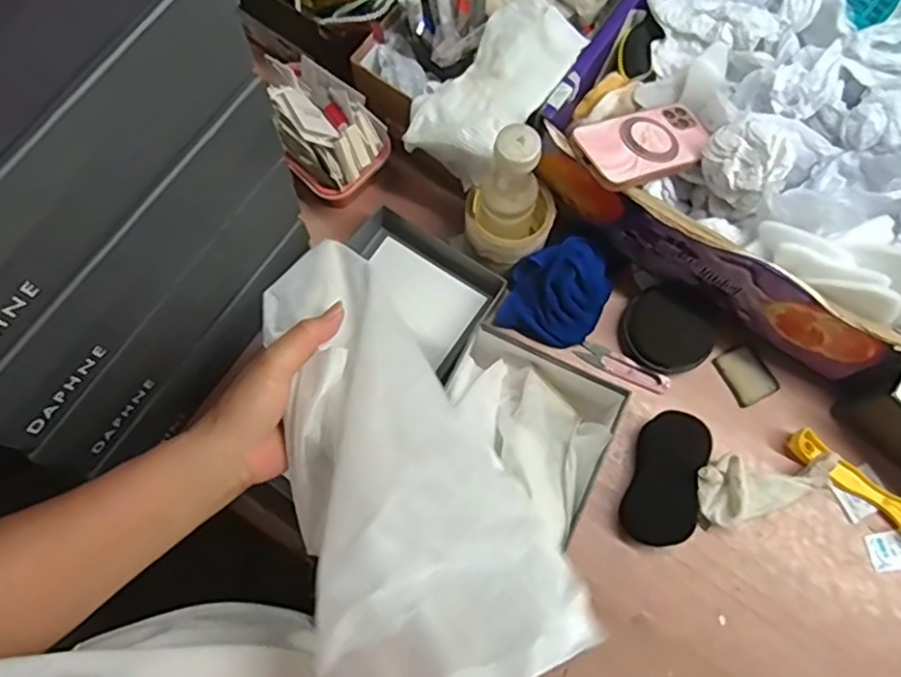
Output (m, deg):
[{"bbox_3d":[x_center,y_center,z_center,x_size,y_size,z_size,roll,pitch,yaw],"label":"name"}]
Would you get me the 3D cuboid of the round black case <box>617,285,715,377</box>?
[{"bbox_3d":[0.225,-0.012,0.672,0.091,0.027,0.087,0,74,0],"label":"round black case"}]

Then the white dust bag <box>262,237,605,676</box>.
[{"bbox_3d":[-0.038,0.067,0.385,0.136,0.076,0.291,-23,55,-7],"label":"white dust bag"}]

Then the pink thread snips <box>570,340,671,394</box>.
[{"bbox_3d":[0.182,0.031,0.689,0.099,0.007,0.020,25,75,7],"label":"pink thread snips"}]

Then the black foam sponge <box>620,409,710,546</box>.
[{"bbox_3d":[0.210,0.135,0.636,0.062,0.038,0.128,16,74,4],"label":"black foam sponge"}]

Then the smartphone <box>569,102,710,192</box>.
[{"bbox_3d":[0.184,-0.182,0.610,0.138,0.014,0.071,-21,68,-23],"label":"smartphone"}]

